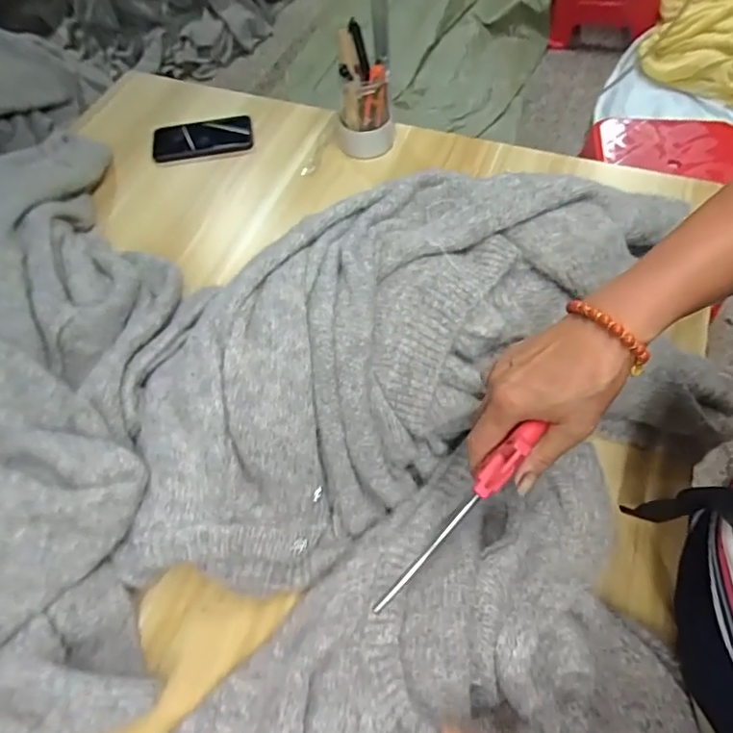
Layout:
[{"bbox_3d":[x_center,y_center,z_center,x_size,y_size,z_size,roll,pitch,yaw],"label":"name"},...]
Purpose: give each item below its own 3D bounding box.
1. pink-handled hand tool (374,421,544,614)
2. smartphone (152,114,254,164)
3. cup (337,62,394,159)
[{"bbox_3d":[0.059,0.097,0.349,0.017,0.019,0.156,41,89,24],"label":"pink-handled hand tool"},{"bbox_3d":[-0.264,-0.369,0.862,0.159,0.007,0.087,-9,58,-2],"label":"smartphone"},{"bbox_3d":[-0.003,-0.374,0.786,0.073,0.109,0.070,-1,58,2],"label":"cup"}]

